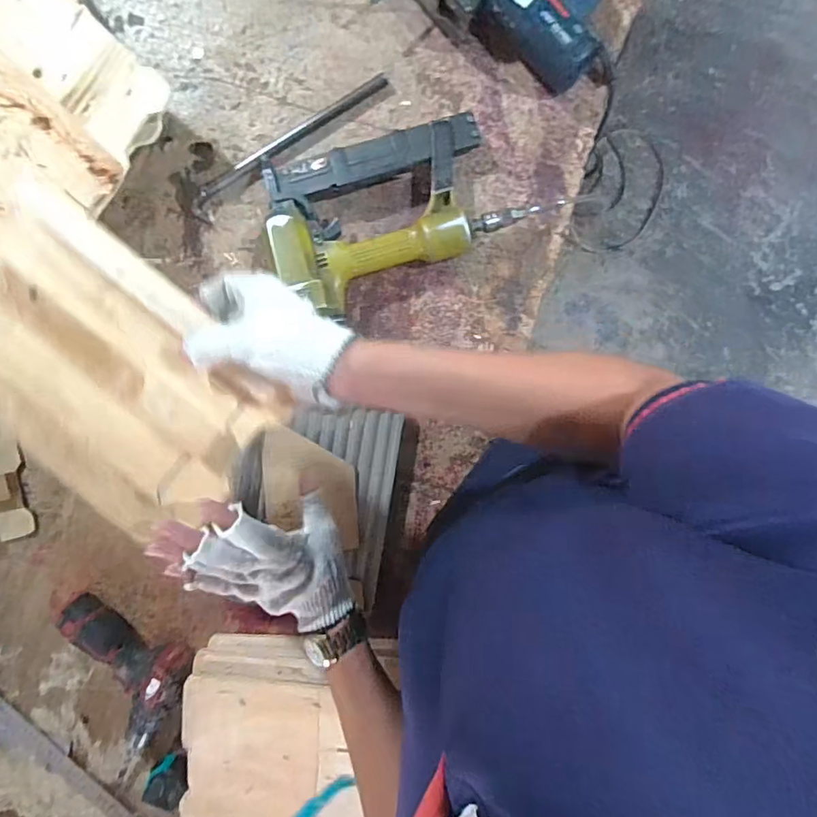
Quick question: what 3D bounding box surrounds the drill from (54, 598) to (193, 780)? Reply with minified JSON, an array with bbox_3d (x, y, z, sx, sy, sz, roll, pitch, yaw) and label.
[{"bbox_3d":[-0.421,0.396,0.709,0.191,0.056,0.216,27,96,-1],"label":"drill"}]

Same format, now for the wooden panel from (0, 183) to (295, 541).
[{"bbox_3d":[-0.249,-0.027,0.417,0.265,0.029,0.184,40,96,-2],"label":"wooden panel"}]

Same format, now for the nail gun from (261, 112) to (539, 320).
[{"bbox_3d":[-0.025,-0.250,0.648,0.319,0.073,0.201,-22,95,4],"label":"nail gun"}]

